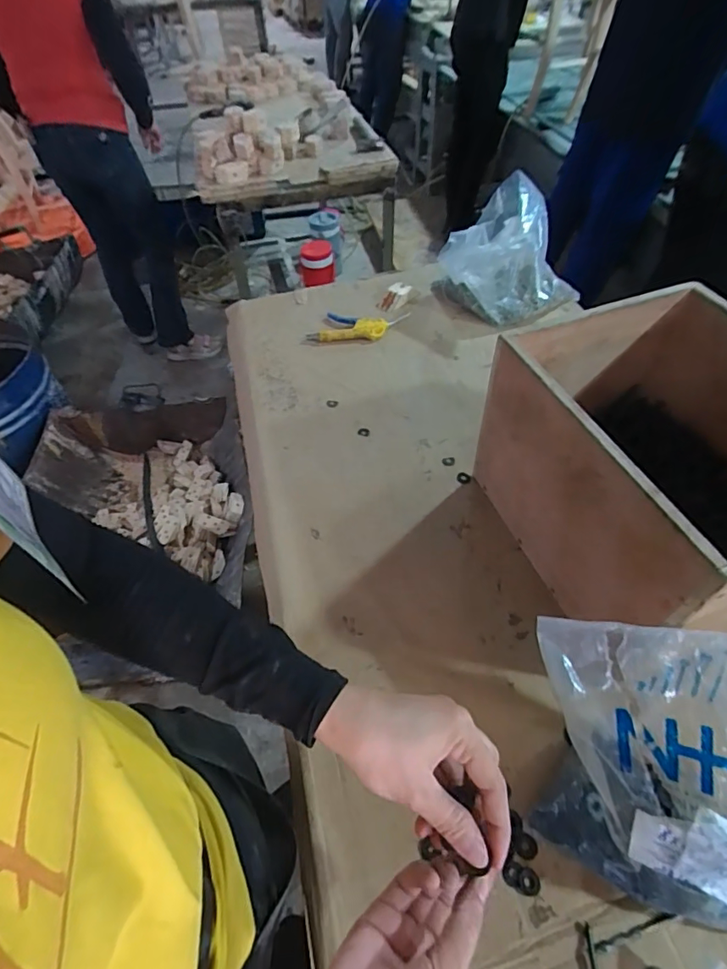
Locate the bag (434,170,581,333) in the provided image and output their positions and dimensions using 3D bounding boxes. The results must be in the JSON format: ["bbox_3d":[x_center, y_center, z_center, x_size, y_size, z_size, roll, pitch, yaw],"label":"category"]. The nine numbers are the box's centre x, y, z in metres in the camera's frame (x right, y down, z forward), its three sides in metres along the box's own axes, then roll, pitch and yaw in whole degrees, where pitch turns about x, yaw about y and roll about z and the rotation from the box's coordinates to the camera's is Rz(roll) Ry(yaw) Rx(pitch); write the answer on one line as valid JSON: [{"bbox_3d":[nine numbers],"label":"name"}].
[{"bbox_3d":[0.277,-0.442,0.950,0.222,0.196,0.190,-21,53,-14],"label":"bag"}]

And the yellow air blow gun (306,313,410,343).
[{"bbox_3d":[-0.011,-0.298,0.922,0.182,0.027,0.068,-2,51,1],"label":"yellow air blow gun"}]

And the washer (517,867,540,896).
[{"bbox_3d":[0.143,0.343,0.426,0.019,0.004,0.019,-1,51,1],"label":"washer"}]

